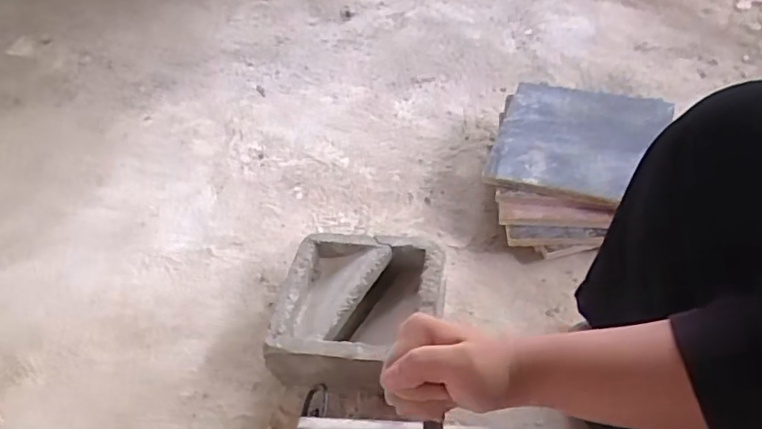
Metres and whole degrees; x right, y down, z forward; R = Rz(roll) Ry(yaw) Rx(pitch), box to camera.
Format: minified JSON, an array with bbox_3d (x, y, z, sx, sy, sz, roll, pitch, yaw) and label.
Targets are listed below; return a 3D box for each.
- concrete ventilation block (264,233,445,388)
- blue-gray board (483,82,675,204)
[{"bbox_3d":[-0.025,0.134,0.766,0.199,0.100,0.193,5,47,9],"label":"concrete ventilation block"},{"bbox_3d":[0.310,-0.122,0.897,0.240,0.015,0.255,10,48,20],"label":"blue-gray board"}]

